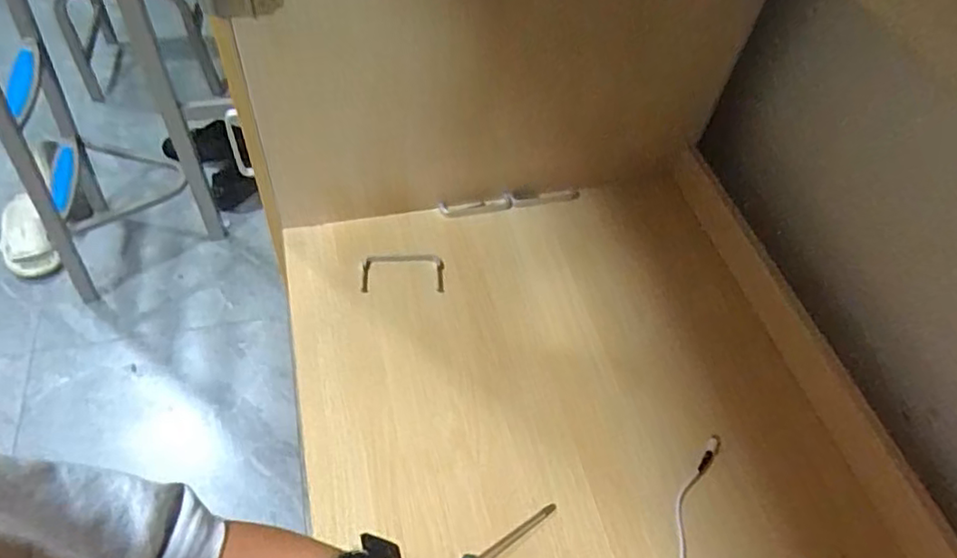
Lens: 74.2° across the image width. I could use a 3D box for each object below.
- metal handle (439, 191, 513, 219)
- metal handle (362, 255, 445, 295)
[{"bbox_3d":[-0.002,-0.102,0.891,0.103,0.013,0.024,-10,54,-10],"label":"metal handle"},{"bbox_3d":[-0.097,-0.008,0.818,0.103,0.005,0.058,1,53,-2],"label":"metal handle"}]

